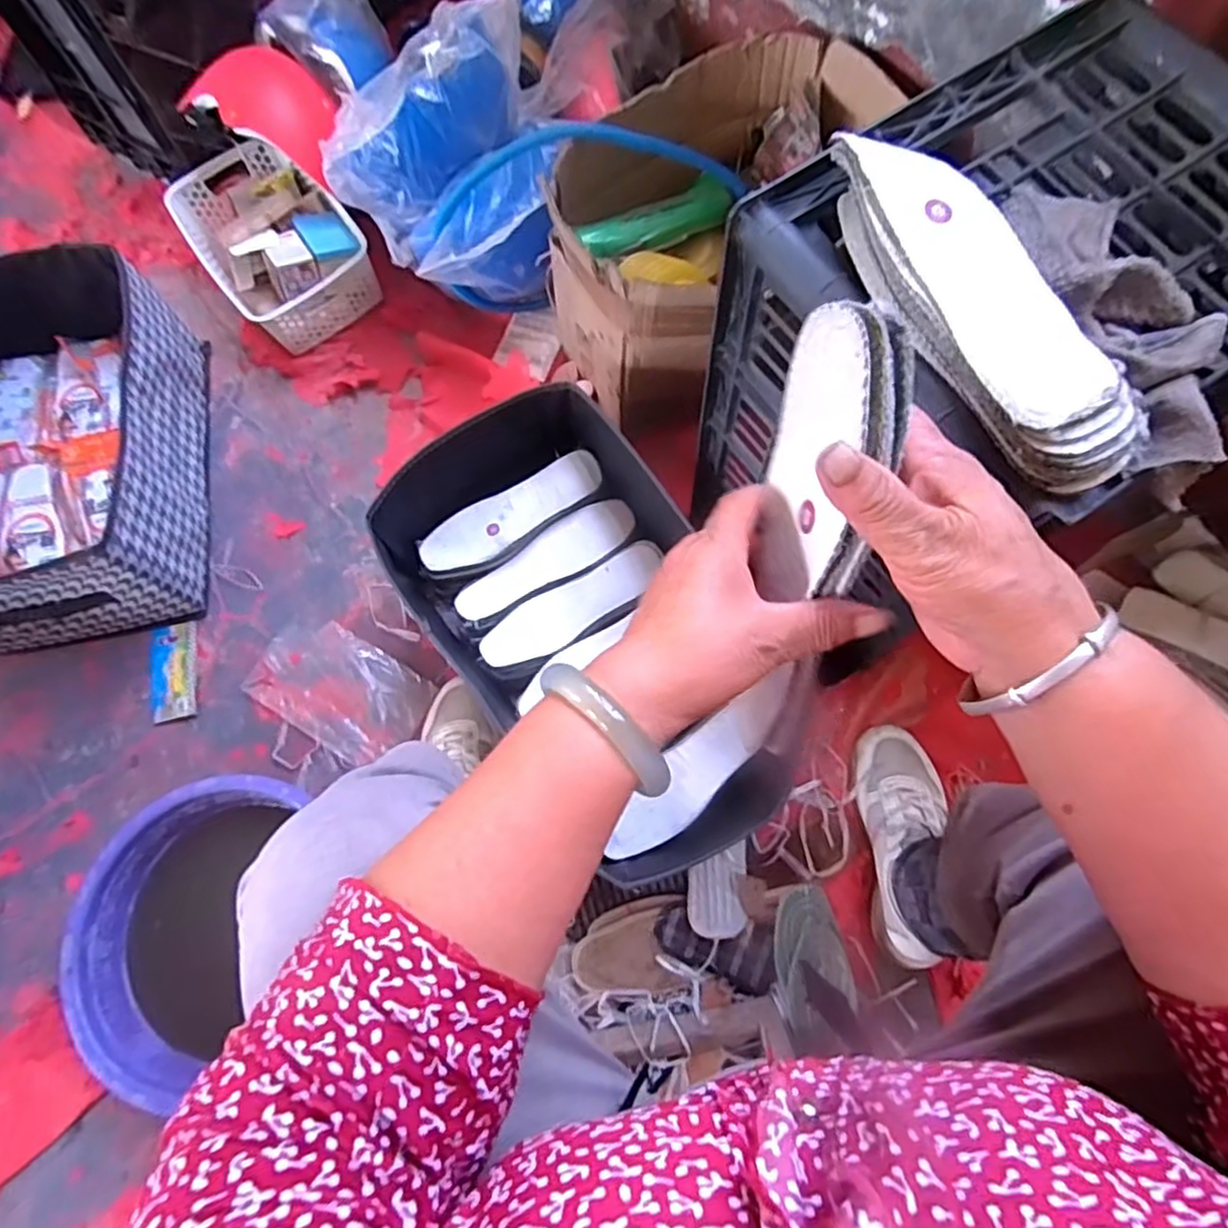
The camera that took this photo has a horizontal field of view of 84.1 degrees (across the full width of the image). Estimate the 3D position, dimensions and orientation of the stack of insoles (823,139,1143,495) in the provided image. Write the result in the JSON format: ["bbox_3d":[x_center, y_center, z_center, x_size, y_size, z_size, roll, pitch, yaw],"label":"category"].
[{"bbox_3d":[0.193,-0.171,0.367,0.066,0.041,0.233,-23,74,-5],"label":"stack of insoles"}]

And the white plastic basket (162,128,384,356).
[{"bbox_3d":[-0.489,-0.540,0.984,0.200,0.098,0.312,-36,75,-8],"label":"white plastic basket"}]

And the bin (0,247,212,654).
[{"bbox_3d":[-0.699,-0.199,0.849,0.325,0.188,0.443,-13,73,-2],"label":"bin"}]

